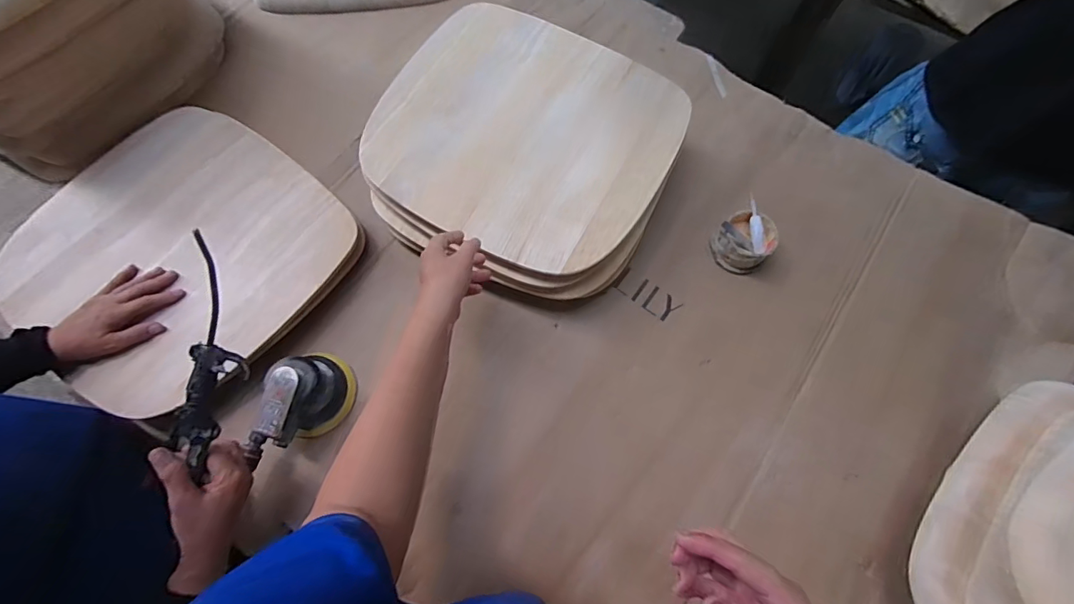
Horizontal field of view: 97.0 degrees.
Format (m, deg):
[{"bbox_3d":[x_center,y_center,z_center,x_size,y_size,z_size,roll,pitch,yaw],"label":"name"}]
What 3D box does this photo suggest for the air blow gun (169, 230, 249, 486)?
[{"bbox_3d":[-0.331,0.058,0.481,0.061,0.030,0.242,14,99,8],"label":"air blow gun"}]

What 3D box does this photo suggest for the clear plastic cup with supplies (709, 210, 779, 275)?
[{"bbox_3d":[0.333,-0.096,0.763,0.088,0.048,0.091,43,74,12],"label":"clear plastic cup with supplies"}]

